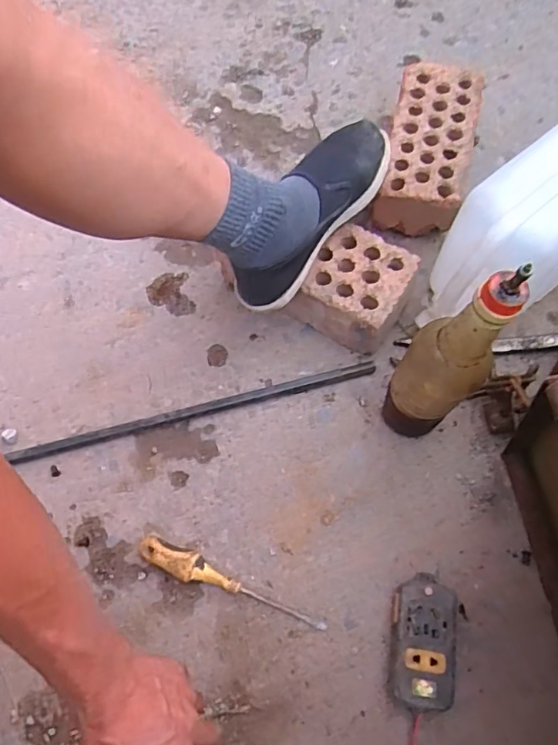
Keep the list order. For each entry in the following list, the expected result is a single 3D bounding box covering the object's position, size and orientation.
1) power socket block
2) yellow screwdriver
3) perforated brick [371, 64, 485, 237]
[{"bbox_3d":[0.142,0.267,0.548,0.061,0.032,0.120,7,67,6],"label":"power socket block"},{"bbox_3d":[-0.051,0.227,0.585,0.209,0.023,0.030,24,66,1],"label":"yellow screwdriver"},{"bbox_3d":[0.204,-0.303,0.763,0.112,0.087,0.243,13,68,9],"label":"perforated brick"}]

